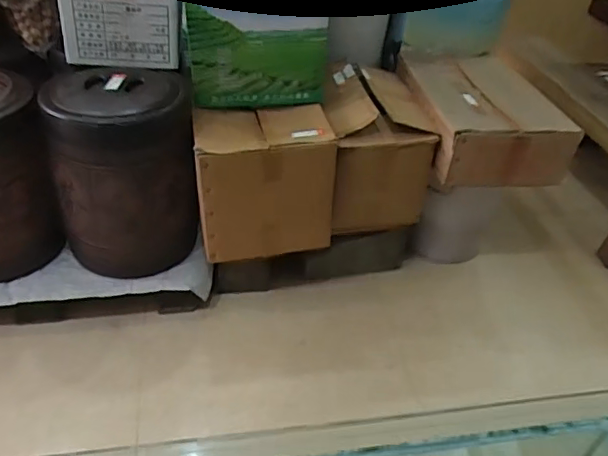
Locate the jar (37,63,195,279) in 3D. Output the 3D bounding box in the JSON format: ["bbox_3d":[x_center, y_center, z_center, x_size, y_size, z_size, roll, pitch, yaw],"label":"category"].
[{"bbox_3d":[-0.525,-0.159,1.651,0.385,0.525,0.305,-7,41,-17],"label":"jar"}]

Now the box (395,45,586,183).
[{"bbox_3d":[0.557,-0.373,1.836,0.390,0.198,0.593,-1,39,-9],"label":"box"}]

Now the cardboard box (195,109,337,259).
[{"bbox_3d":[-0.129,-0.149,1.681,0.384,0.374,0.278,-6,41,-16],"label":"cardboard box"}]

